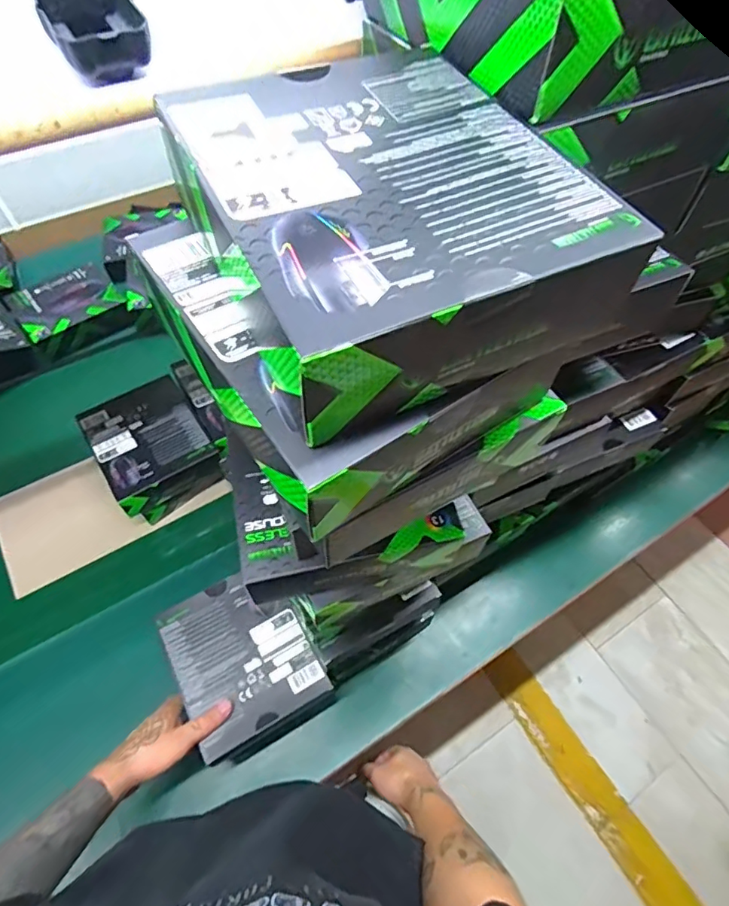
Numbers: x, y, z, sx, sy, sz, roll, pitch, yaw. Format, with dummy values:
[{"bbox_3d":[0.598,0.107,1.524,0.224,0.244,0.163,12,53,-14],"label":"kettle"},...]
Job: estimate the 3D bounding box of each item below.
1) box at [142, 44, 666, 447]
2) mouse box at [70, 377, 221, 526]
[{"bbox_3d":[0.002,-0.114,0.243,0.159,0.053,0.198,-24,62,-16],"label":"box"},{"bbox_3d":[-0.331,0.002,0.819,0.153,0.098,0.202,-30,64,-19],"label":"mouse box"}]

